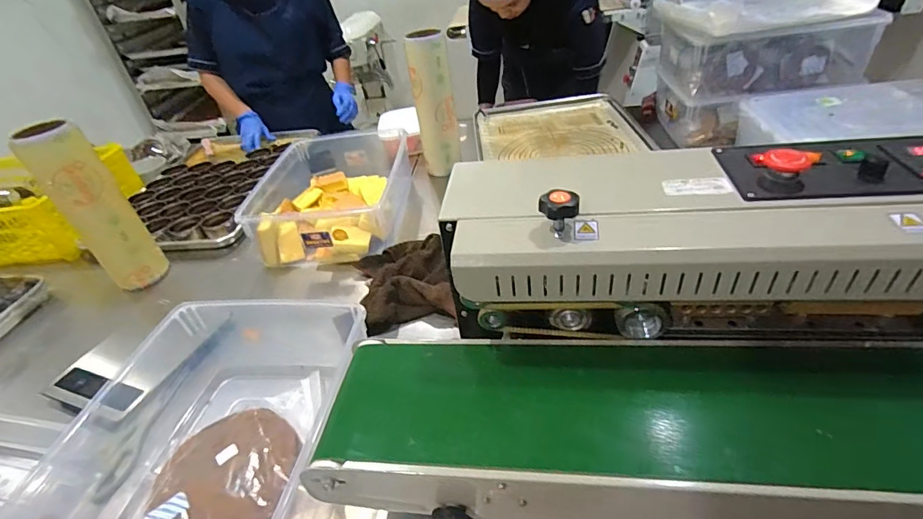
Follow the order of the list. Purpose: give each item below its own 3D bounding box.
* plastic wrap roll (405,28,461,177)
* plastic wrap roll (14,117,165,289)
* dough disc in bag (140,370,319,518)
[{"bbox_3d":[-0.061,-0.354,1.063,0.095,0.299,0.100,-8,37,1],"label":"plastic wrap roll"},{"bbox_3d":[-0.650,-0.092,0.819,0.093,0.289,0.079,-35,44,-30],"label":"plastic wrap roll"},{"bbox_3d":[-0.278,0.254,0.551,0.213,0.048,0.214,-17,40,-11],"label":"dough disc in bag"}]

